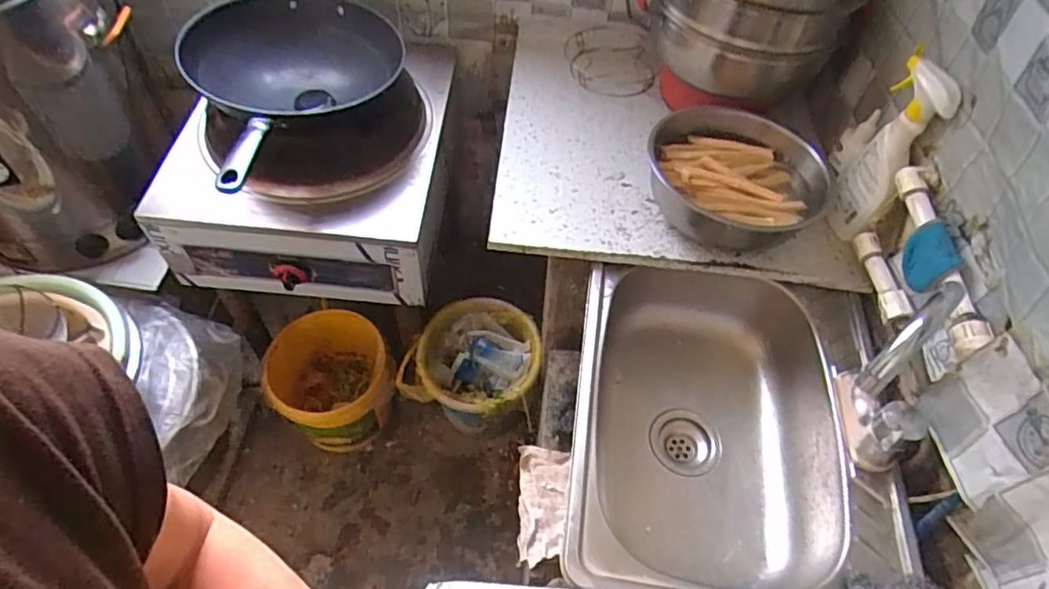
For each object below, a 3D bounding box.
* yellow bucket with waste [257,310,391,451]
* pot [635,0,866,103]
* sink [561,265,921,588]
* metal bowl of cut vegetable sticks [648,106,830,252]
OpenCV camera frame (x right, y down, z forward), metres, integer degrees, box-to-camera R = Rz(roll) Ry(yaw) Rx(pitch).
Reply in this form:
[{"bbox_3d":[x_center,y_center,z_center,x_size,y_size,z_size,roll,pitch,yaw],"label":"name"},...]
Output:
[{"bbox_3d":[-0.459,0.221,1.441,0.257,0.291,0.264,3,54,-4],"label":"yellow bucket with waste"},{"bbox_3d":[0.347,-0.447,0.949,0.290,0.246,0.249,32,57,17],"label":"pot"},{"bbox_3d":[0.274,0.208,0.865,0.412,0.186,0.476,9,54,1],"label":"sink"},{"bbox_3d":[0.334,-0.182,0.946,0.230,0.099,0.249,3,54,-4],"label":"metal bowl of cut vegetable sticks"}]

